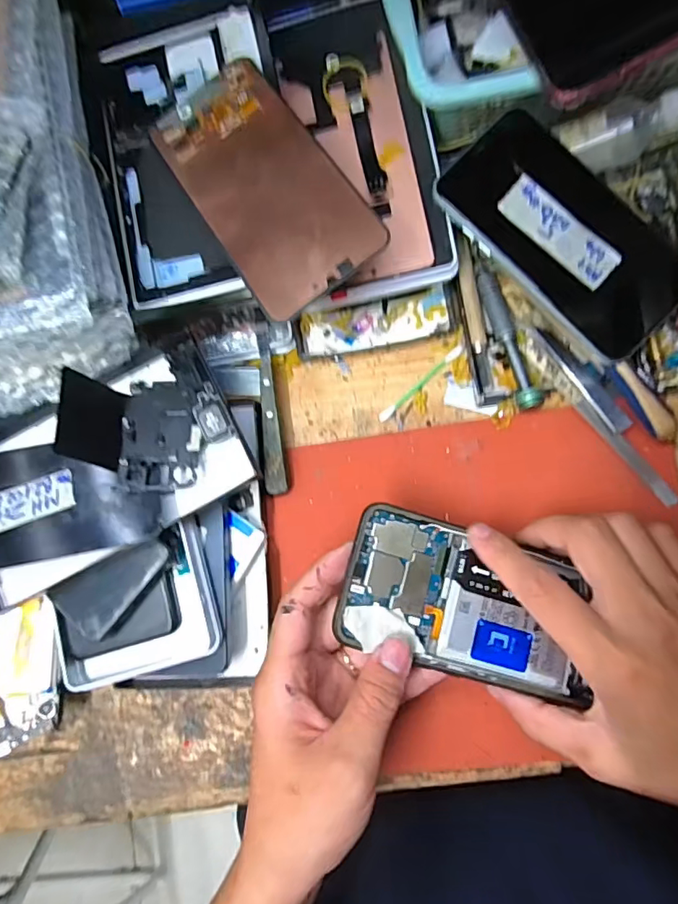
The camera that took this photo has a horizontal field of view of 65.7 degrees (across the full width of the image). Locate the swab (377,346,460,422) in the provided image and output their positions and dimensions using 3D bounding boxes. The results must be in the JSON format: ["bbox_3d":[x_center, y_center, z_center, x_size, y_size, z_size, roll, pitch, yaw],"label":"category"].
[{"bbox_3d":[0.053,-0.045,0.344,0.070,0.004,0.006,-42,83,2],"label":"swab"}]

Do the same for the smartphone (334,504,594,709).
[{"bbox_3d":[0.071,0.081,0.285,0.138,0.006,0.074,17,78,-6],"label":"smartphone"}]

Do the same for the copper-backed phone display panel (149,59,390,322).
[{"bbox_3d":[-0.042,-0.144,0.280,0.070,0.004,0.150,-35,75,5],"label":"copper-backed phone display panel"}]

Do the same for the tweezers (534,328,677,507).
[{"bbox_3d":[0.160,-0.023,0.313,0.019,0.011,0.127,-37,80,2],"label":"tweezers"}]

